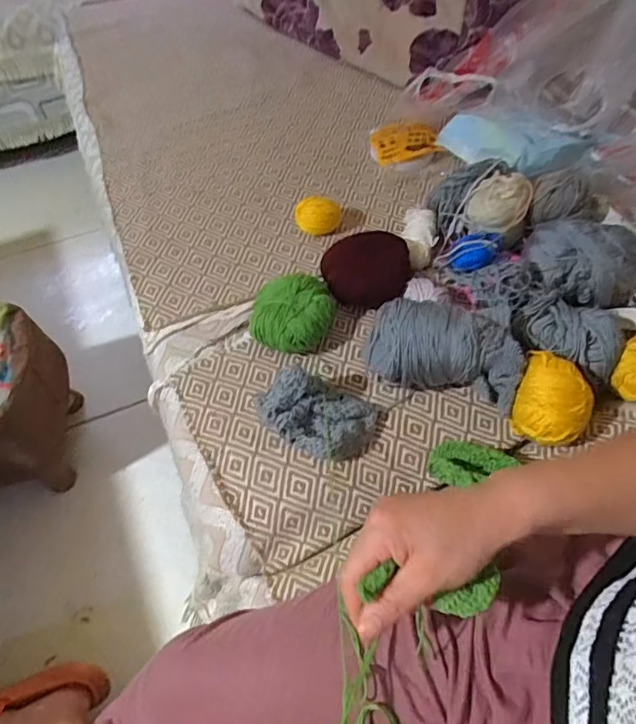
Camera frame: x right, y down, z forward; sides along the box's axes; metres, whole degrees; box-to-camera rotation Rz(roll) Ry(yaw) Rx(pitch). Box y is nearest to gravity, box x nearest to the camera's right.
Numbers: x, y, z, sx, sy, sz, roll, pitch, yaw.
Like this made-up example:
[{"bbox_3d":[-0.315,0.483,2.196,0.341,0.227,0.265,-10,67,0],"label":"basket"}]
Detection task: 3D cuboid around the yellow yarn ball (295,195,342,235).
[{"bbox_3d":[0.000,-0.202,0.700,0.062,0.041,0.044,-3,53,0],"label":"yellow yarn ball"}]

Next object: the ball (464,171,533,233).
[{"bbox_3d":[0.227,-0.200,0.645,0.072,0.058,0.064,18,56,15],"label":"ball"}]

